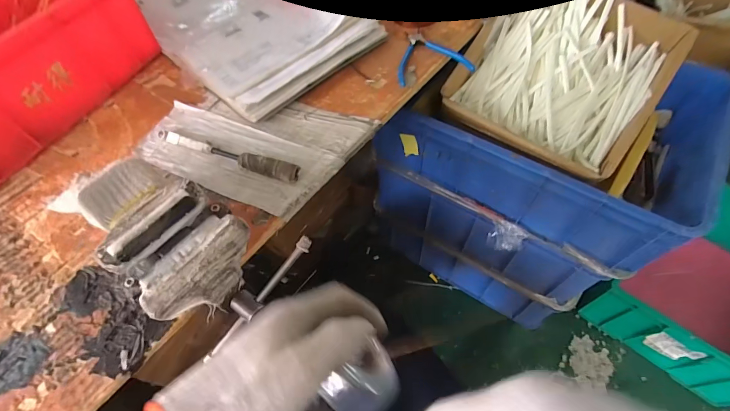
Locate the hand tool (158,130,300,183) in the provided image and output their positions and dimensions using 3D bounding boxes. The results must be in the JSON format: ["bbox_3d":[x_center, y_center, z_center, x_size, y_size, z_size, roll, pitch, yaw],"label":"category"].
[{"bbox_3d":[-0.204,-0.074,0.525,0.239,0.030,0.023,19,62,12],"label":"hand tool"}]

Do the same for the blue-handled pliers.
[{"bbox_3d":[0.108,-0.260,0.631,0.132,0.012,0.116,-14,60,-7],"label":"blue-handled pliers"}]

